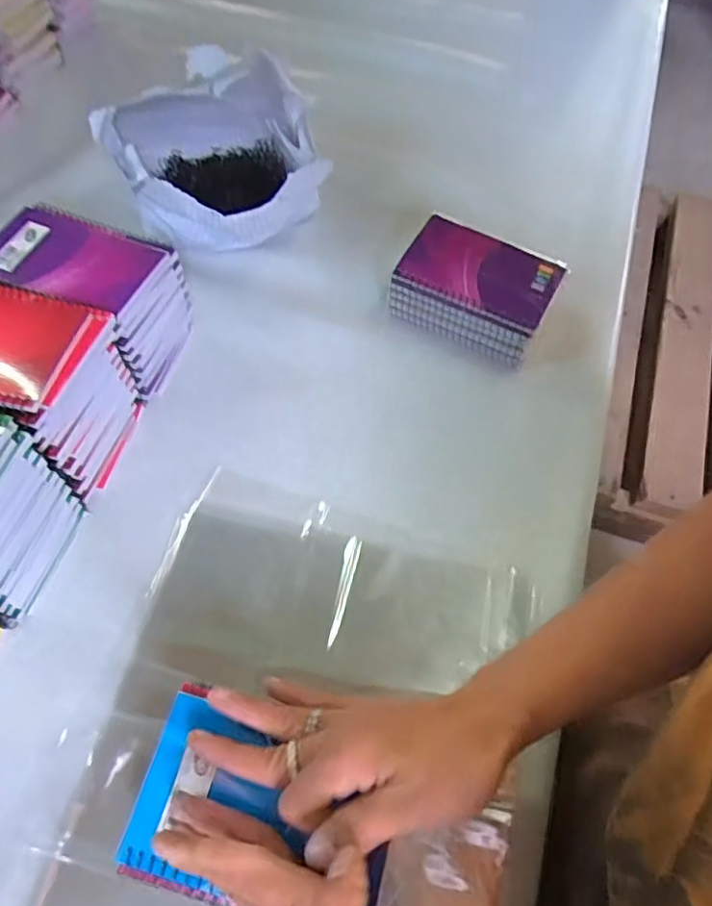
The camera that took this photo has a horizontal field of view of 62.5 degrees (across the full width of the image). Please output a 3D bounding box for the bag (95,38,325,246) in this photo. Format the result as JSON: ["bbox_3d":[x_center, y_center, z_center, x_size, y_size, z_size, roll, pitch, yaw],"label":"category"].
[{"bbox_3d":[-0.134,-0.278,0.562,0.184,0.103,0.205,-11,62,-11],"label":"bag"}]

